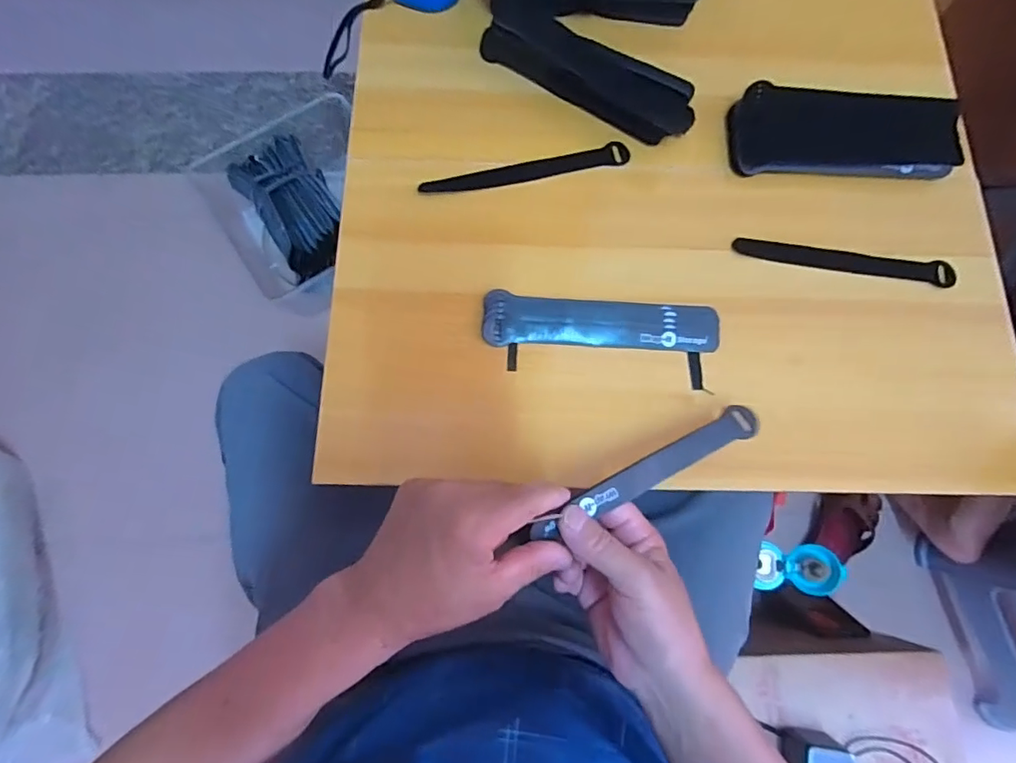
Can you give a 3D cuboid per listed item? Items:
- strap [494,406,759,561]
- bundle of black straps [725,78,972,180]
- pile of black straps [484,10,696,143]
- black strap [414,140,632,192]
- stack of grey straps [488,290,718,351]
[{"bbox_3d":[0.093,0.067,0.365,0.219,0.011,0.022,-22,77,-21],"label":"strap"},{"bbox_3d":[0.313,-0.231,0.485,0.205,0.028,0.075,0,76,-1],"label":"bundle of black straps"},{"bbox_3d":[0.077,-0.291,0.483,0.215,0.041,0.059,31,77,6],"label":"pile of black straps"},{"bbox_3d":[0.017,-0.198,0.487,0.194,0.010,0.020,-10,76,-4],"label":"black strap"},{"bbox_3d":[0.081,-0.049,0.448,0.201,0.018,0.045,4,76,0],"label":"stack of grey straps"}]

